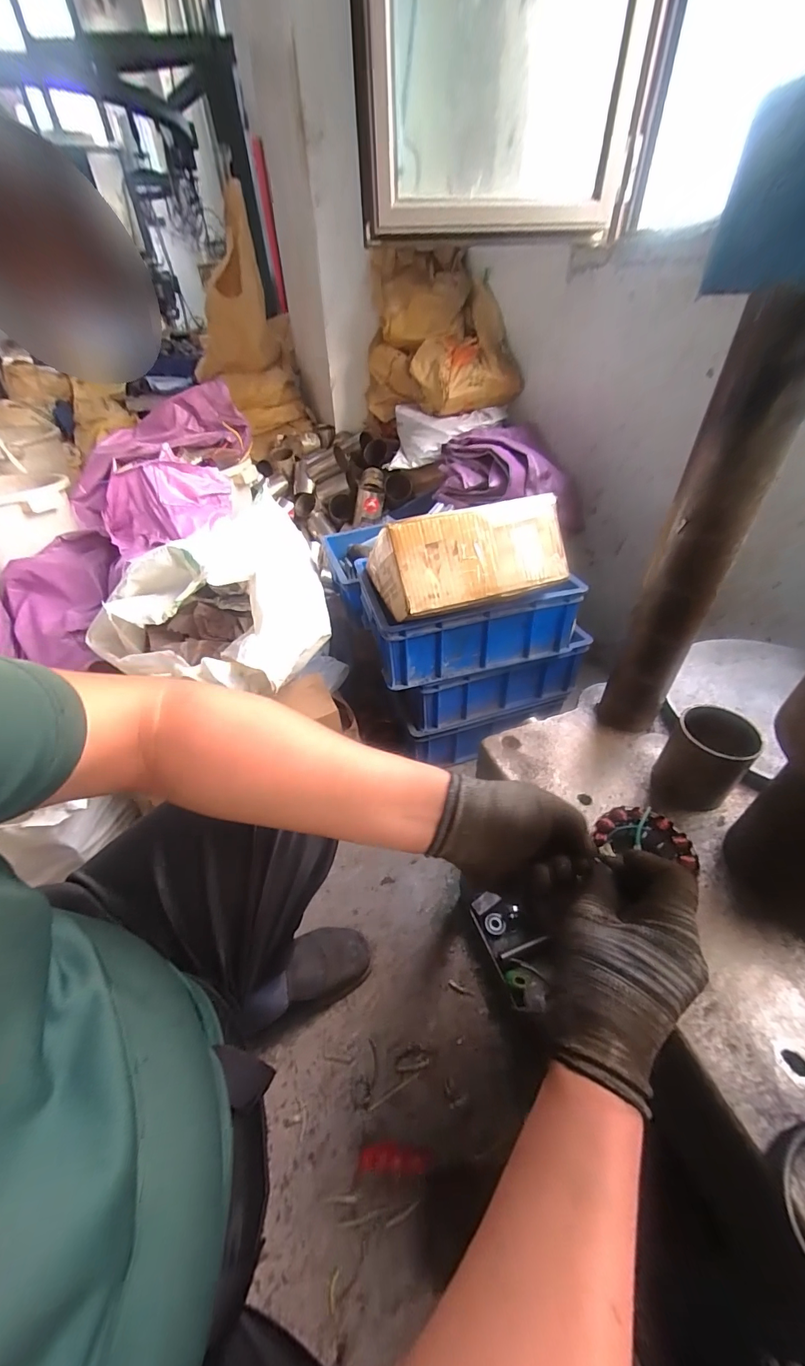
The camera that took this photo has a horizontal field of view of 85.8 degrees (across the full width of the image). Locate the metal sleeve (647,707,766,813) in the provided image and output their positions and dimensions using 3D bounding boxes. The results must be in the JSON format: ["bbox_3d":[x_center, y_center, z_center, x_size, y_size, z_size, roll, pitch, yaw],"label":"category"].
[{"bbox_3d":[0.303,0.077,0.435,0.067,0.085,0.073,25,48,27],"label":"metal sleeve"}]

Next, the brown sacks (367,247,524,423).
[{"bbox_3d":[0.113,-1.118,1.397,0.455,0.386,0.467,-5,42,-3],"label":"brown sacks"}]

